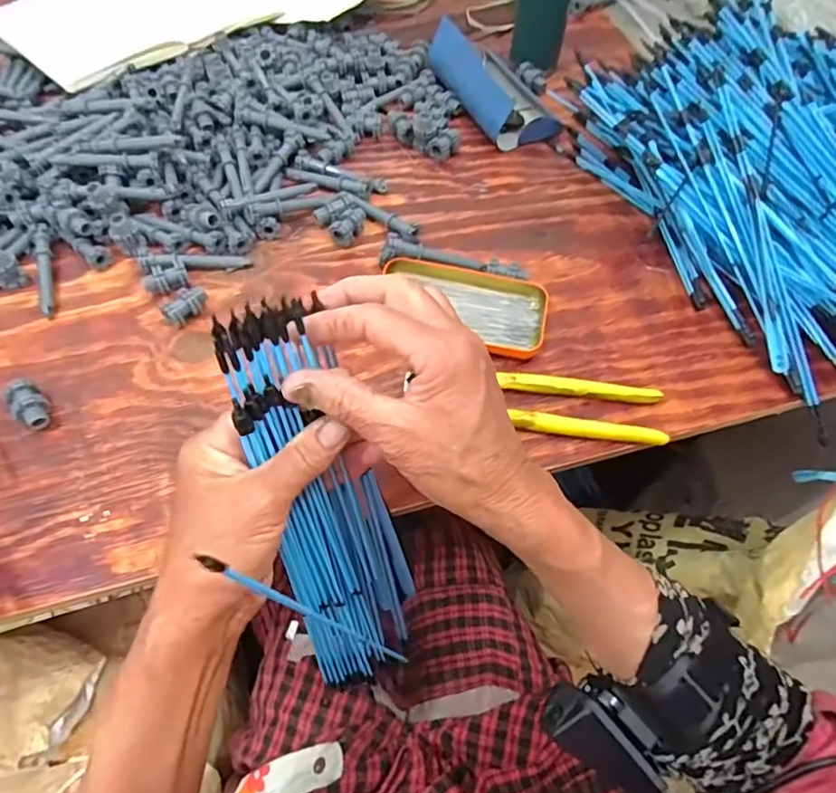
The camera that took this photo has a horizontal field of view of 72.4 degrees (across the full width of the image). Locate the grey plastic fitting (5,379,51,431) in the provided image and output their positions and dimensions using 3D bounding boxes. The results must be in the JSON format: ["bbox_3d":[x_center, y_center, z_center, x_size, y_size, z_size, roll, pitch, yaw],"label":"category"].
[{"bbox_3d":[-0.289,0.007,0.426,0.021,0.024,0.039,-35,66,-21],"label":"grey plastic fitting"}]

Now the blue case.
[{"bbox_3d":[0.088,-0.353,0.632,0.094,0.053,0.164,-22,62,-15],"label":"blue case"}]

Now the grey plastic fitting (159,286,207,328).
[{"bbox_3d":[-0.192,-0.075,0.474,0.036,0.017,0.020,-33,65,-20],"label":"grey plastic fitting"}]

